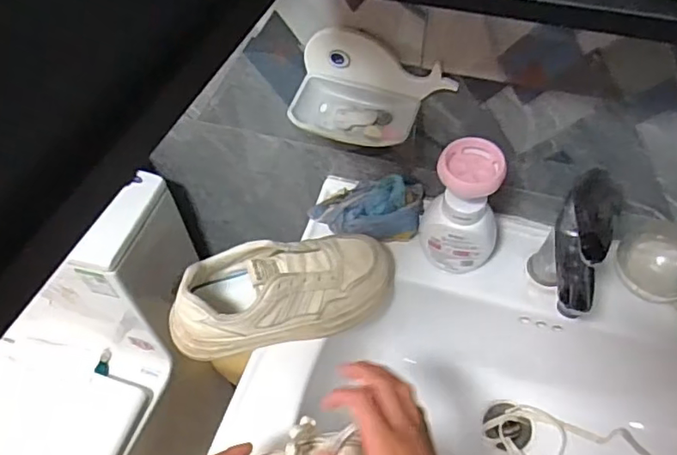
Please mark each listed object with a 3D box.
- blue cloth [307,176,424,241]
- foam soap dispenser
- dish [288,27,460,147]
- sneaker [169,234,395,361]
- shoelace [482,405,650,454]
[{"bbox_3d":[0.034,-0.027,0.678,0.133,0.059,0.078,4,54,5],"label":"blue cloth"},{"bbox_3d":[0.135,-0.019,0.606,0.078,0.152,0.059,17,56,14],"label":"foam soap dispenser"},{"bbox_3d":[0.032,-0.134,0.568,0.159,0.074,0.079,12,55,10],"label":"dish"},{"bbox_3d":[-0.052,0.066,0.604,0.248,0.093,0.085,-17,55,-11],"label":"sneaker"},{"bbox_3d":[0.277,0.269,0.677,0.196,0.036,0.096,21,57,16],"label":"shoelace"}]

